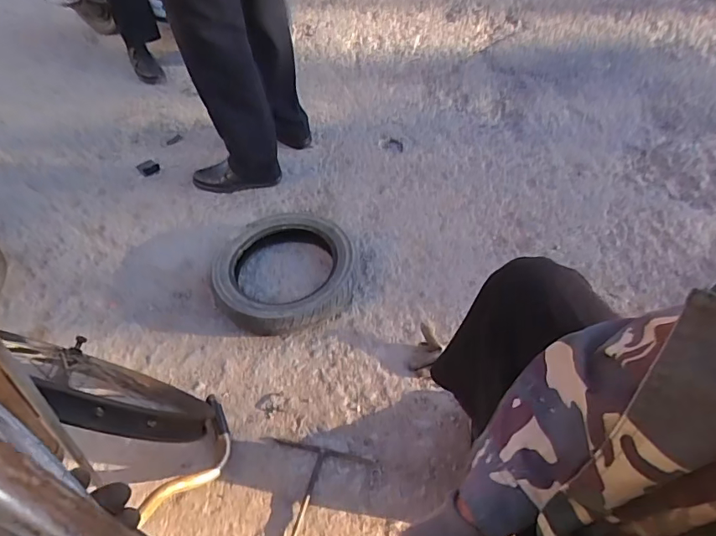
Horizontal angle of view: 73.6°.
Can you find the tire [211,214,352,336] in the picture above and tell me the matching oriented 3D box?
[{"bbox_3d":[-0.184,0.000,1.187,0.343,0.102,0.362,-10,46,-6],"label":"tire"}]

